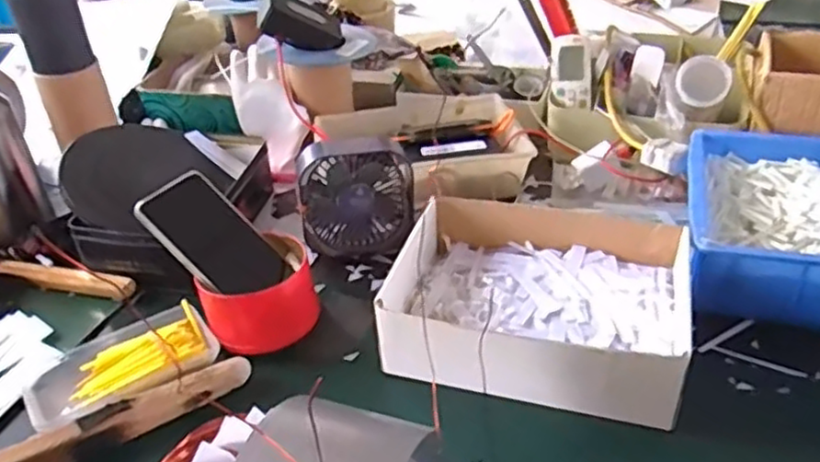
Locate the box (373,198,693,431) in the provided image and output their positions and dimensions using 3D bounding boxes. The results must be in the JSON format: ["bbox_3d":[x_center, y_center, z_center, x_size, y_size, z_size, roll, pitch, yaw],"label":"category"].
[{"bbox_3d":[0.111,0.055,0.606,0.241,0.064,0.192,7,37,16],"label":"box"}]

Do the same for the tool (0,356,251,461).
[{"bbox_3d":[-0.256,0.160,0.531,0.275,0.021,0.027,-23,40,-24],"label":"tool"}]

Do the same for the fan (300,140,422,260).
[{"bbox_3d":[-0.056,-0.037,0.732,0.120,0.122,0.047,-12,19,-12],"label":"fan"}]

